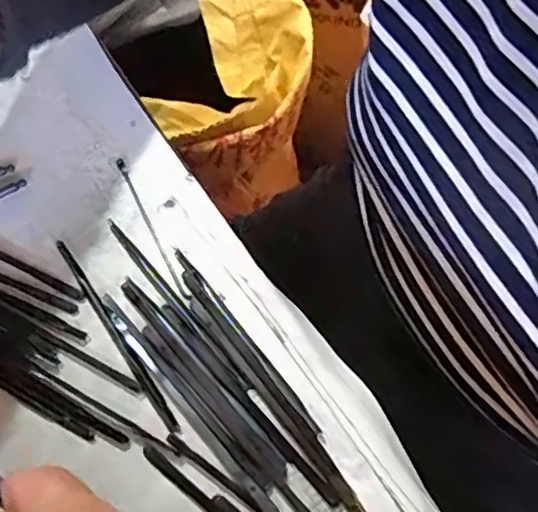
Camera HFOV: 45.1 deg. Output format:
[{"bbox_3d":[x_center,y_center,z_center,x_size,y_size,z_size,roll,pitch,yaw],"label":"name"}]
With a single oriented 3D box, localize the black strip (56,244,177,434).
[{"bbox_3d":[-0.062,0.028,0.256,0.004,0.004,0.100,-31,63,-15],"label":"black strip"}]

